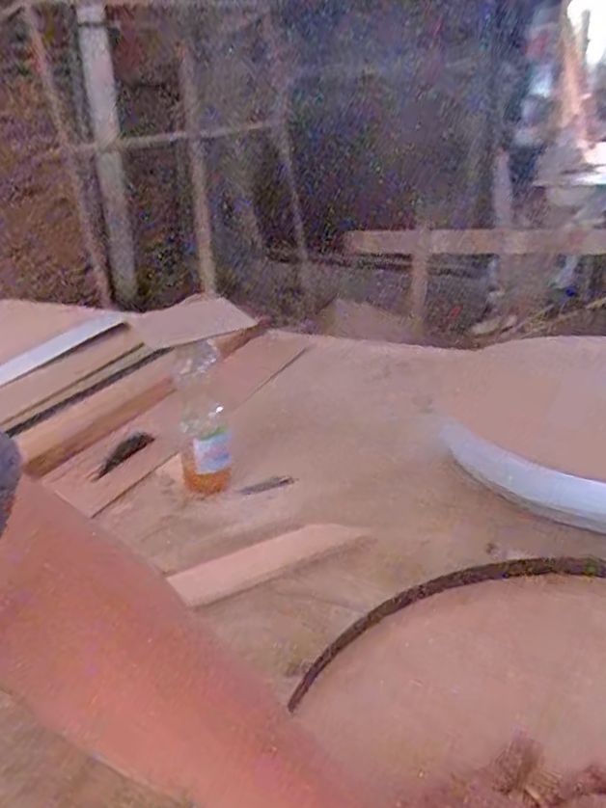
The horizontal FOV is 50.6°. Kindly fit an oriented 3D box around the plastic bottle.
[{"bbox_3d":[-0.131,0.026,0.849,0.068,0.206,0.054,-5,26,-8],"label":"plastic bottle"}]

